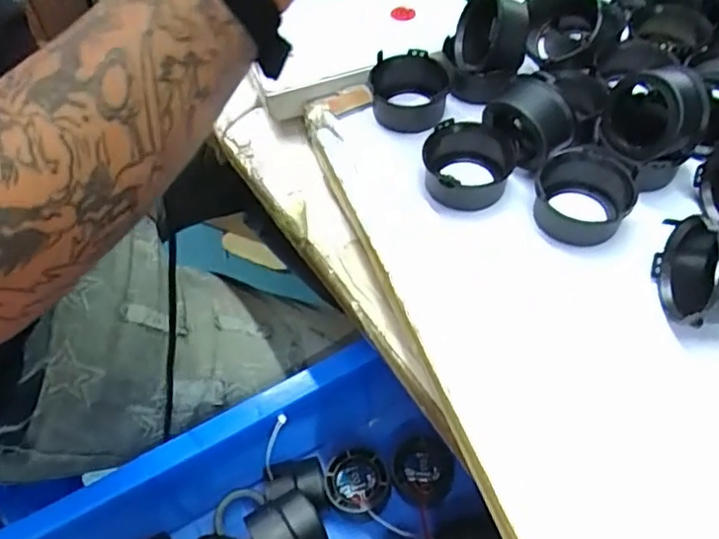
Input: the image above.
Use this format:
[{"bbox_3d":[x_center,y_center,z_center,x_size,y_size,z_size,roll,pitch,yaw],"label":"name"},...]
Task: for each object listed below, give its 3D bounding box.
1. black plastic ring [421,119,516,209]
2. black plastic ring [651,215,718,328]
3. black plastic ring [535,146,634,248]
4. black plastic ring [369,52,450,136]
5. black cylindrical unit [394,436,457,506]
[{"bbox_3d":[0.065,-0.064,0.371,0.051,0.025,0.047,-1,55,2],"label":"black plastic ring"},{"bbox_3d":[0.170,0.003,0.308,0.028,0.048,0.053,13,79,-6],"label":"black plastic ring"},{"bbox_3d":[0.126,-0.043,0.352,0.047,0.028,0.046,-1,55,2],"label":"black plastic ring"},{"bbox_3d":[0.031,-0.116,0.407,0.049,0.027,0.047,-1,55,2],"label":"black plastic ring"},{"bbox_3d":[0.057,0.172,0.531,0.050,0.038,0.046,-1,55,2],"label":"black cylindrical unit"}]

